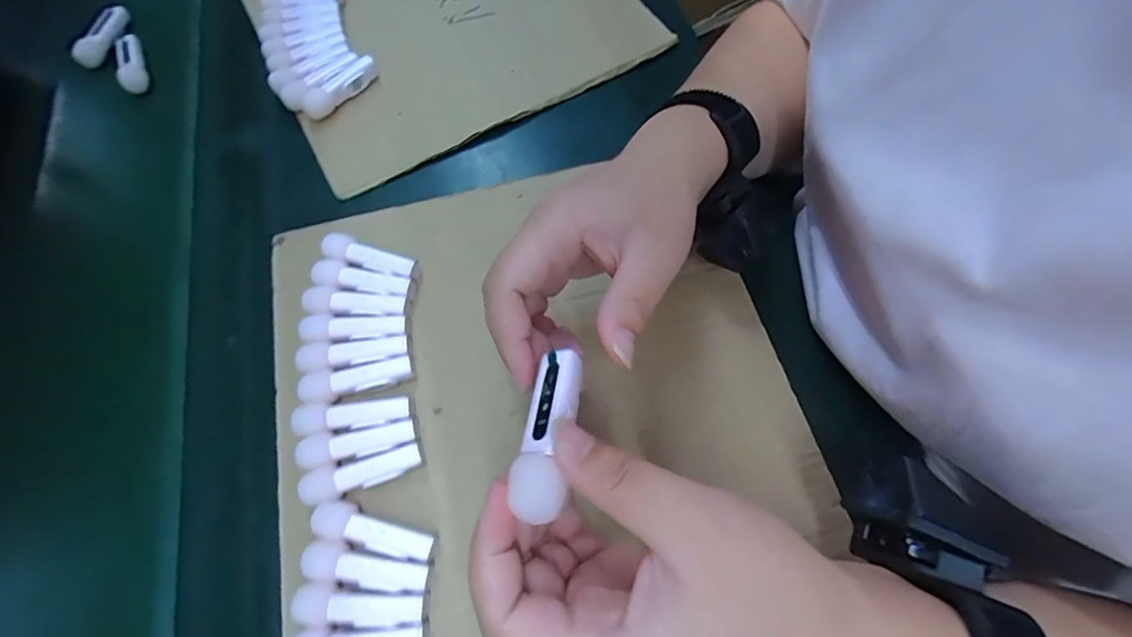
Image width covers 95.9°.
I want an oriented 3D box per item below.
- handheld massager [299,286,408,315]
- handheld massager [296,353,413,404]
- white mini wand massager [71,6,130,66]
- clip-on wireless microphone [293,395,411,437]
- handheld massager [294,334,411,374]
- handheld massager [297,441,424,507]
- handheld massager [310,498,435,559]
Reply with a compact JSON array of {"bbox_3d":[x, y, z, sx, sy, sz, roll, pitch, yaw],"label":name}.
[{"bbox_3d":[-0.129,-0.008,0.319,0.063,0.017,0.017,1,66,0],"label":"handheld massager"},{"bbox_3d":[-0.121,0.036,0.299,0.063,0.014,0.018,-15,67,-7],"label":"handheld massager"},{"bbox_3d":[-0.412,-0.253,0.453,0.017,0.022,0.070,4,66,1],"label":"white mini wand massager"},{"bbox_3d":[-0.119,0.055,0.290,0.066,0.013,0.017,-8,66,-4],"label":"clip-on wireless microphone"},{"bbox_3d":[-0.125,0.021,0.306,0.064,0.017,0.017,-11,66,-5],"label":"handheld massager"},{"bbox_3d":[-0.109,0.084,0.277,0.063,0.015,0.018,-19,67,-9],"label":"handheld massager"},{"bbox_3d":[-0.099,0.110,0.267,0.063,0.015,0.018,11,66,5],"label":"handheld massager"}]

